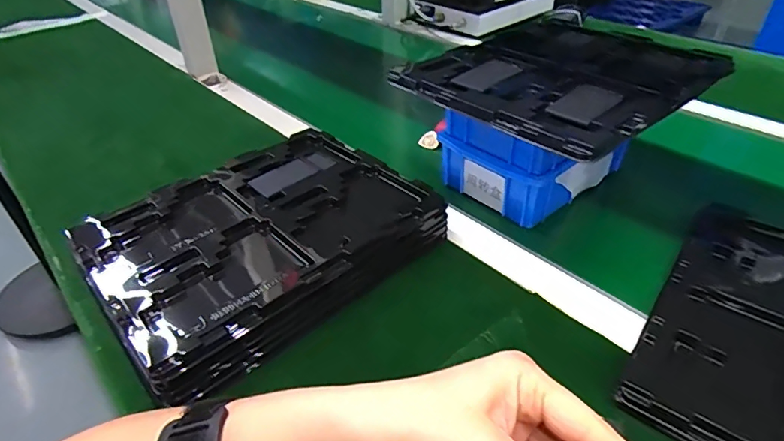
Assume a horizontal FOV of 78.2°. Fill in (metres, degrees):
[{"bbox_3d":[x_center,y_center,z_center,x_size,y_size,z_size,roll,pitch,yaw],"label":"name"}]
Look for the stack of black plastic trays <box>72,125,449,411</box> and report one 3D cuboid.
[{"bbox_3d":[-0.113,0.005,0.437,0.280,0.045,0.212,-31,46,-33],"label":"stack of black plastic trays"}]

